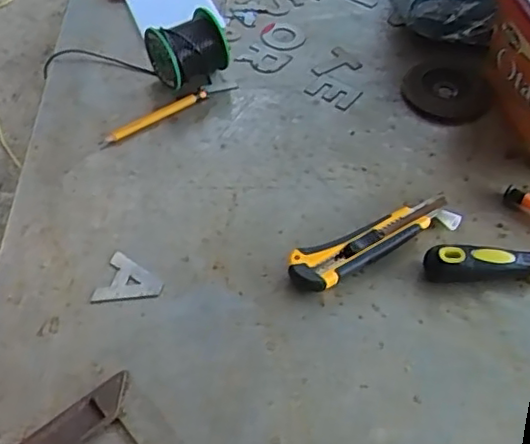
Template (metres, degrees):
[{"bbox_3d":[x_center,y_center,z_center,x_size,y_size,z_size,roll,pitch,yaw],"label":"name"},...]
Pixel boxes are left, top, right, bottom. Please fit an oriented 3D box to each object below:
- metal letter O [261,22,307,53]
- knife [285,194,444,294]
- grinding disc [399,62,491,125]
[{"bbox_3d":[0.021,-0.229,0.780,0.056,0.004,0.056,1,51,-1],"label":"metal letter O"},{"bbox_3d":[0.097,0.018,0.568,0.166,0.021,0.039,-23,55,-19],"label":"knife"},{"bbox_3d":[0.202,-0.150,0.717,0.096,0.006,0.096,1,51,-1],"label":"grinding disc"}]

